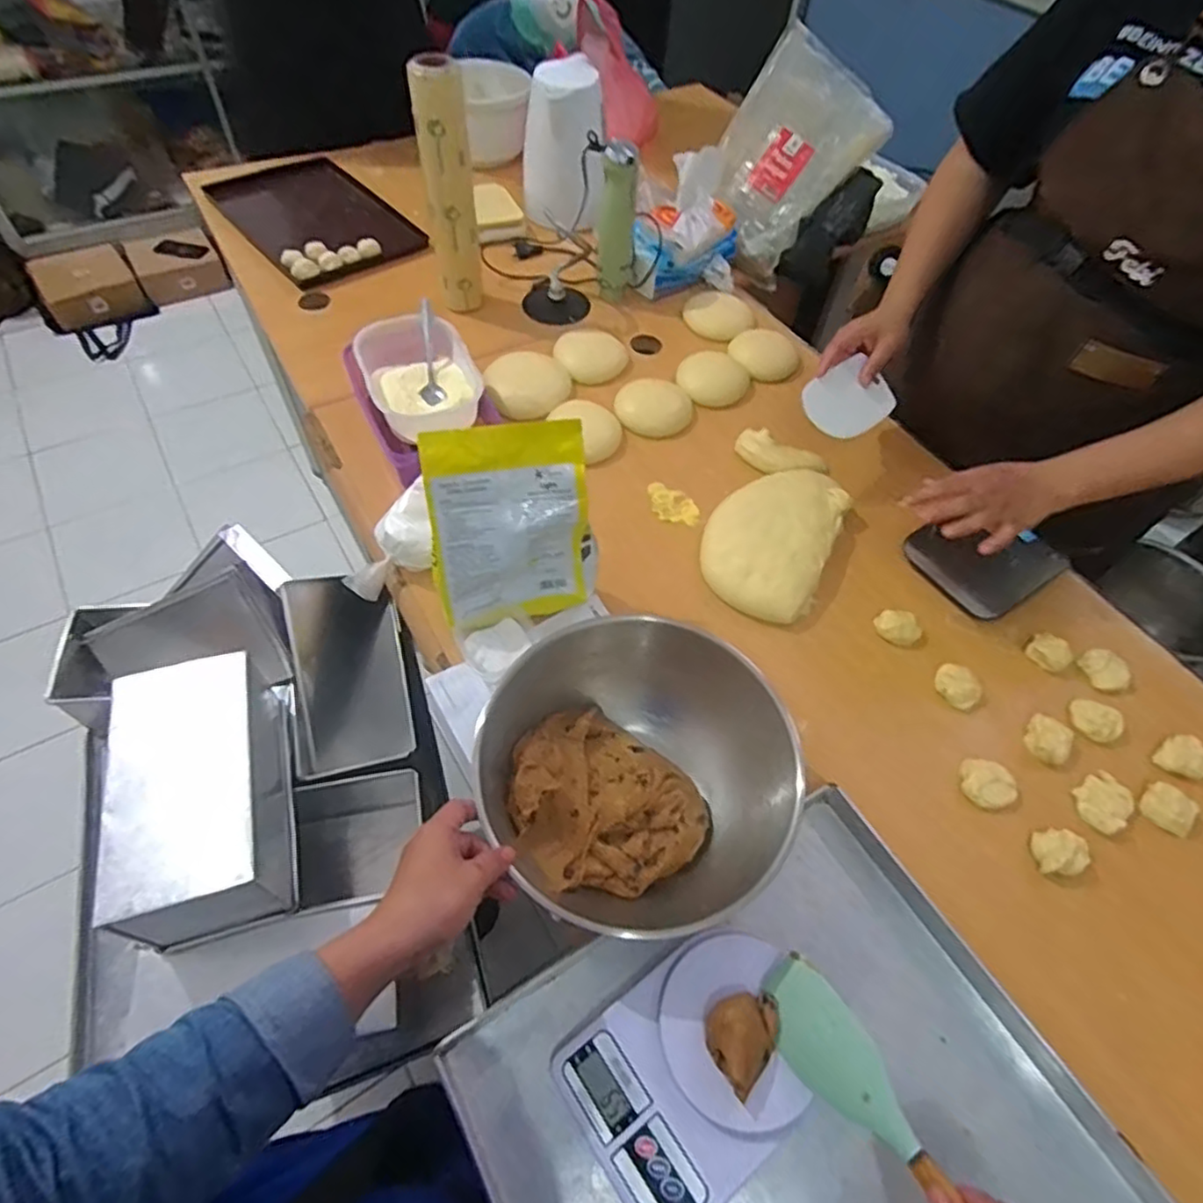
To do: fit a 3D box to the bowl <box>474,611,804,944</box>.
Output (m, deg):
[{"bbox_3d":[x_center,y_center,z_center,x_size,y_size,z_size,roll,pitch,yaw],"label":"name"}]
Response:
[{"bbox_3d":[0.029,0.144,0.574,0.253,0.093,0.248,2,56,-3],"label":"bowl"}]

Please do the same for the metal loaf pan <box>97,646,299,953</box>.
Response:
[{"bbox_3d":[-0.403,0.190,0.677,0.129,0.129,0.262,-12,58,-12],"label":"metal loaf pan"}]

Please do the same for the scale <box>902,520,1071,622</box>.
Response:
[{"bbox_3d":[0.467,-0.056,0.802,0.155,0.019,0.135,-28,62,-21],"label":"scale"}]

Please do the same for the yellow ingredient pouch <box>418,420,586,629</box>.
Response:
[{"bbox_3d":[-0.092,-0.072,0.665,0.151,0.201,0.030,-9,32,-14],"label":"yellow ingredient pouch"}]

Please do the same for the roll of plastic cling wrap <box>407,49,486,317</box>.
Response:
[{"bbox_3d":[-0.212,-0.564,0.925,0.068,0.310,0.070,-5,57,-8],"label":"roll of plastic cling wrap"}]

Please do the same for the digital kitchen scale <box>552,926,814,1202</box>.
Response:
[{"bbox_3d":[0.077,0.346,0.495,0.194,0.038,0.139,-30,63,-22],"label":"digital kitchen scale"}]

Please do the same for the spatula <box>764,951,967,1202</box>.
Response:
[{"bbox_3d":[0.210,0.372,0.408,0.052,0.026,0.305,-24,45,-19],"label":"spatula"}]

